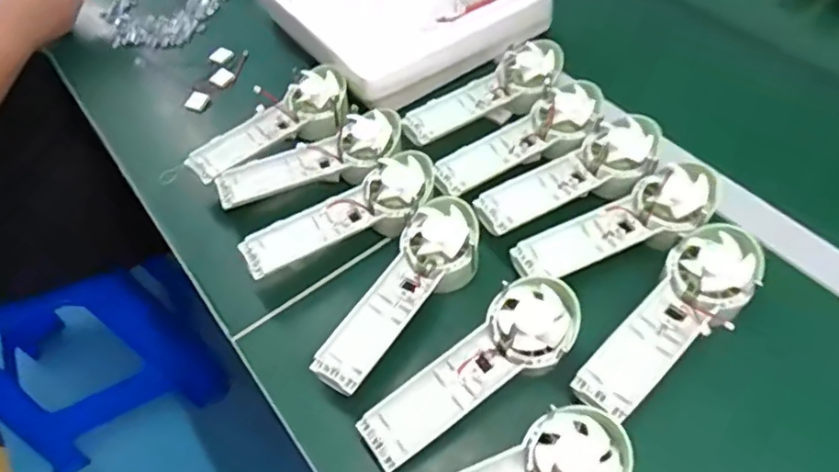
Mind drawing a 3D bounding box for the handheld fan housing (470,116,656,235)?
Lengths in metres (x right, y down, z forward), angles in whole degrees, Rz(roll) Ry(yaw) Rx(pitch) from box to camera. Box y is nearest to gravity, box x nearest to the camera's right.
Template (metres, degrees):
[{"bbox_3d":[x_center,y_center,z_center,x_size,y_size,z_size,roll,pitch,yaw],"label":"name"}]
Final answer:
[{"bbox_3d":[0.133,-0.050,0.523,0.180,0.029,0.067,-29,55,-17],"label":"handheld fan housing"}]

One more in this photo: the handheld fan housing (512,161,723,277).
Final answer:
[{"bbox_3d":[0.164,-0.007,0.492,0.170,0.034,0.062,-24,54,-14],"label":"handheld fan housing"}]

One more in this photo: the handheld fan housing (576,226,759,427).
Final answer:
[{"bbox_3d":[0.186,0.059,0.434,0.062,0.030,0.175,34,62,27],"label":"handheld fan housing"}]

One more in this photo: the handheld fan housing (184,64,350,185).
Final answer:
[{"bbox_3d":[-0.147,-0.108,0.602,0.174,0.040,0.060,-37,58,-22],"label":"handheld fan housing"}]

